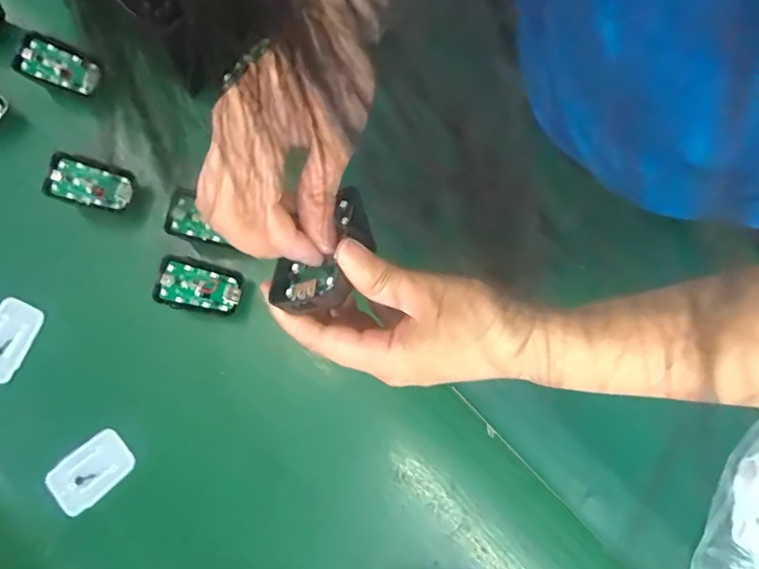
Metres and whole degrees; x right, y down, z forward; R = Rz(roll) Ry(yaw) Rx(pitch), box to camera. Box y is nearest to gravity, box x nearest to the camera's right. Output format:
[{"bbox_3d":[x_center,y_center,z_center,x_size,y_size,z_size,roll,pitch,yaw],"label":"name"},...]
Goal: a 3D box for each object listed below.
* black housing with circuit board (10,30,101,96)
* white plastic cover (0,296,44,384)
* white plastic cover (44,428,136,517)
[{"bbox_3d":[-0.298,-0.204,0.466,0.067,0.008,0.040,18,92,-19],"label":"black housing with circuit board"},{"bbox_3d":[-0.335,0.050,0.448,0.044,0.011,0.072,27,80,4],"label":"white plastic cover"},{"bbox_3d":[-0.248,0.160,0.429,0.069,0.005,0.044,-40,82,-7],"label":"white plastic cover"}]

